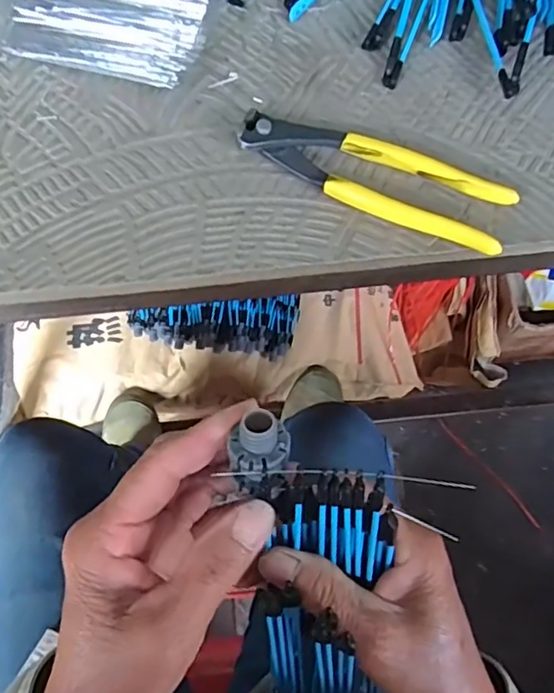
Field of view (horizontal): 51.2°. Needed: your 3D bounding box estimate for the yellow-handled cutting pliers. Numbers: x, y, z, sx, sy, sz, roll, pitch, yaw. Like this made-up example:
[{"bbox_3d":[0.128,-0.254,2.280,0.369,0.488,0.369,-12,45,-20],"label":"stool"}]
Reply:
[{"bbox_3d":[0.058,-0.102,0.345,0.163,0.014,0.043,22,73,6],"label":"yellow-handled cutting pliers"}]

